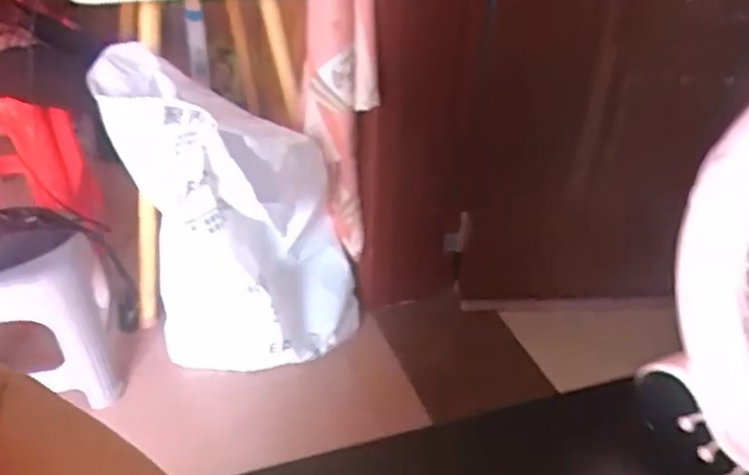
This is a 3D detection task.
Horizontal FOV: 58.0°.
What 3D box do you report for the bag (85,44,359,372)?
[{"bbox_3d":[-0.247,-0.035,1.300,0.385,0.630,0.217,7,35,6],"label":"bag"}]

